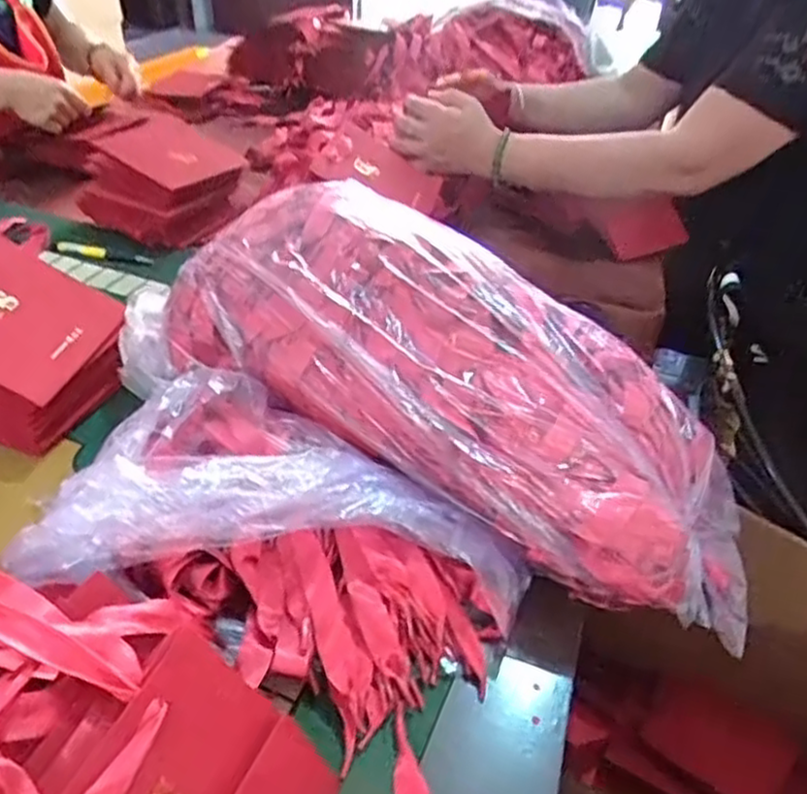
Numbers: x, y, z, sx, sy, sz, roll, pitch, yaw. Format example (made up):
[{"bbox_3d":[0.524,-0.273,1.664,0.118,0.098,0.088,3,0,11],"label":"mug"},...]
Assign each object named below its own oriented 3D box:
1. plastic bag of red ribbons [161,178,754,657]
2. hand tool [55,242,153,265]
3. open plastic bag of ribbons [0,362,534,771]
[{"bbox_3d":[0.050,-0.015,0.578,0.505,0.154,0.219,25,43,25],"label":"plastic bag of red ribbons"},{"bbox_3d":[-0.354,-0.171,0.845,0.124,0.012,0.013,11,39,10],"label":"hand tool"},{"bbox_3d":[-0.073,0.096,0.466,0.283,0.103,0.186,16,40,16],"label":"open plastic bag of ribbons"}]

